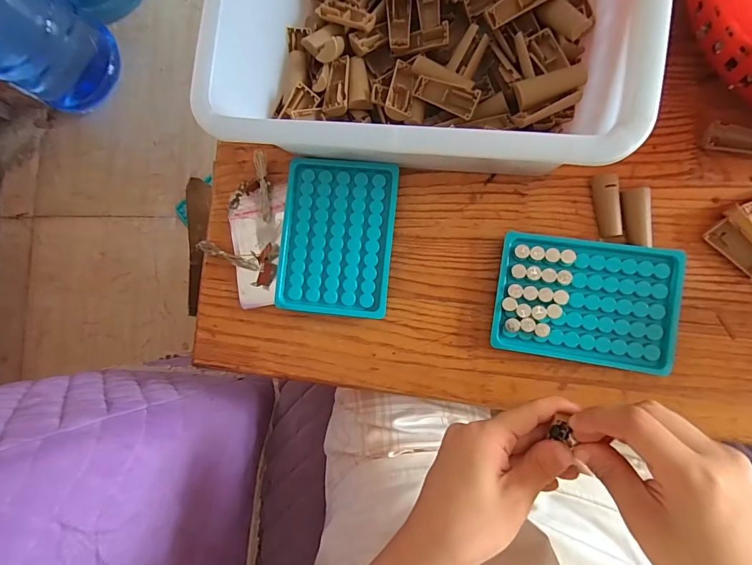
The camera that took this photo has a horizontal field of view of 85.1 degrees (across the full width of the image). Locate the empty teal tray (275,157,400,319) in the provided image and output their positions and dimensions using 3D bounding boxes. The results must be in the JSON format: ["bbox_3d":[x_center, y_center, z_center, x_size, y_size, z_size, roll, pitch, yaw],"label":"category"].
[{"bbox_3d":[-0.032,-0.039,0.360,0.094,0.022,0.133,5,87,9],"label":"empty teal tray"}]

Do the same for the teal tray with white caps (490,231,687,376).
[{"bbox_3d":[0.164,0.014,0.325,0.131,0.016,0.097,8,88,10],"label":"teal tray with white caps"}]

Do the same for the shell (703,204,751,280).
[{"bbox_3d":[0.277,-0.029,0.307,0.029,0.016,0.050,-45,81,4],"label":"shell"}]

